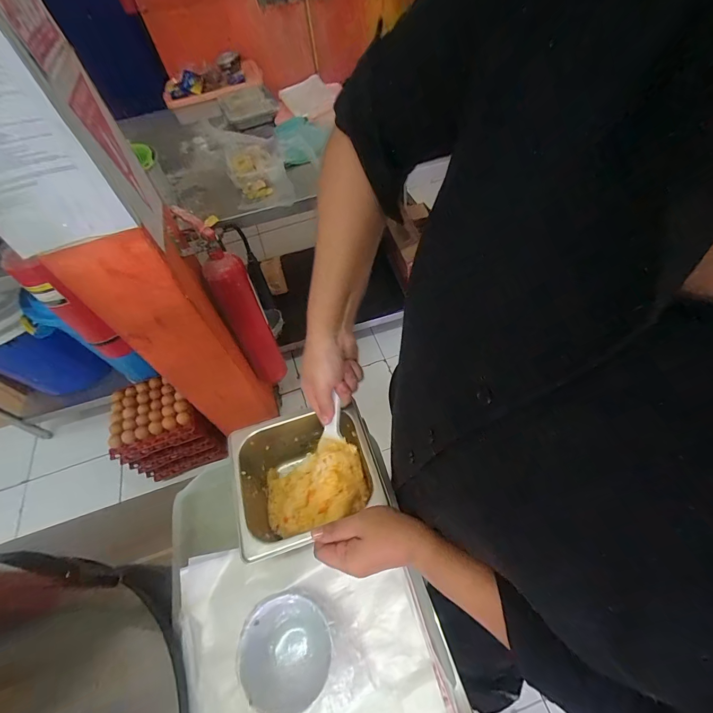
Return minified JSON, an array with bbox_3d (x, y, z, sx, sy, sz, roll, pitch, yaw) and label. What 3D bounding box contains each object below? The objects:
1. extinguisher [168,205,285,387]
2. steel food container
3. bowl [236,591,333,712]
[{"bbox_3d":[-0.338,-0.151,1.101,0.160,0.598,0.157,-20,54,-6],"label":"extinguisher"},{"bbox_3d":[-0.062,0.158,0.474,0.162,0.094,0.135,-22,55,-11],"label":"steel food container"},{"bbox_3d":[-0.073,0.318,0.390,0.095,0.051,0.098,-4,54,5],"label":"bowl"}]

